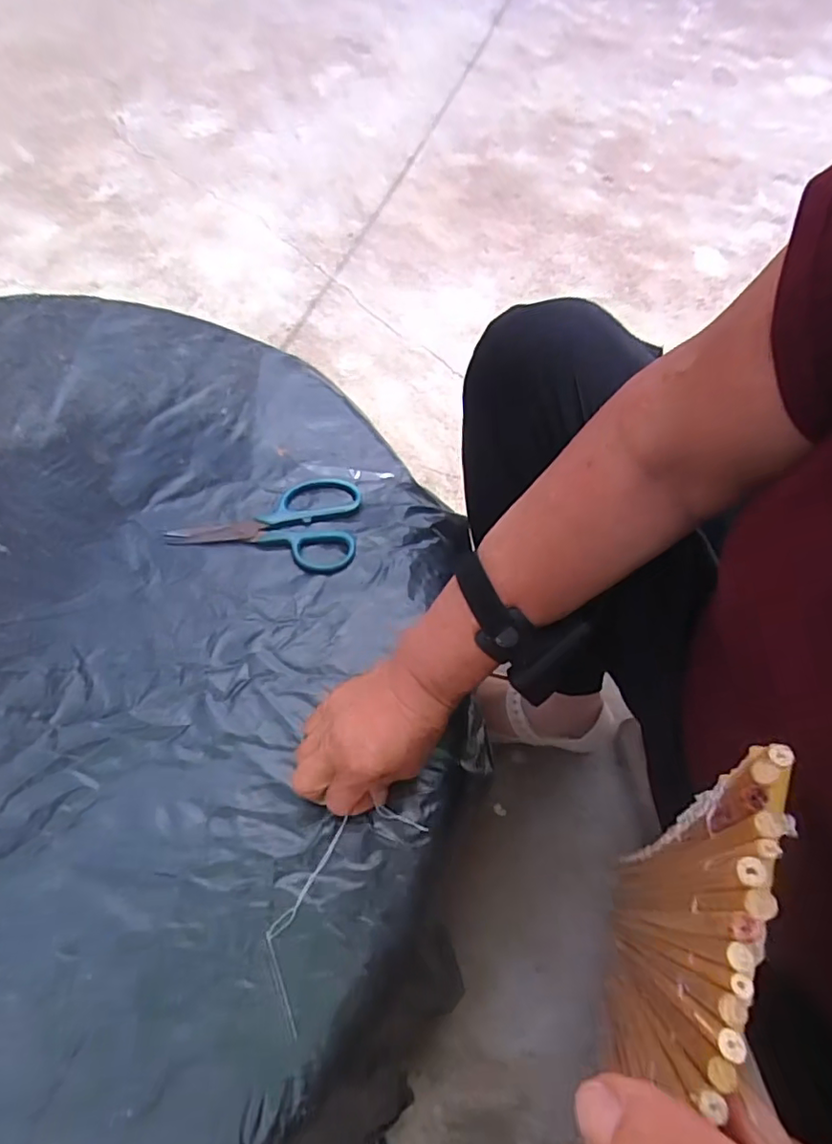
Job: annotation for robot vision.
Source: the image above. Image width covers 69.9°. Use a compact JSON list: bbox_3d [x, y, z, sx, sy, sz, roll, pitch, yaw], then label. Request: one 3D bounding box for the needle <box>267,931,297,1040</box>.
[{"bbox_3d":[-0.089,0.272,0.394,0.004,0.004,0.063,-20,63,-15],"label":"needle"}]

